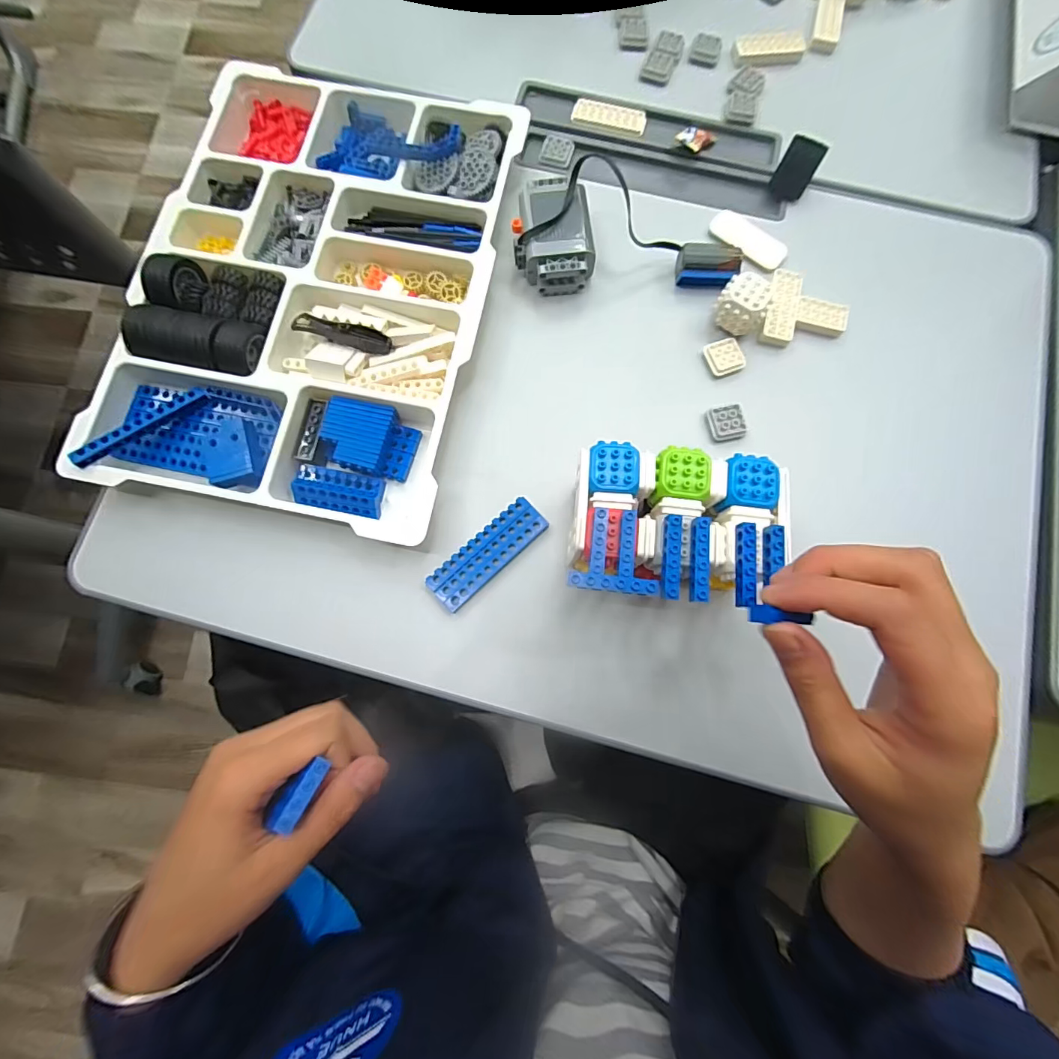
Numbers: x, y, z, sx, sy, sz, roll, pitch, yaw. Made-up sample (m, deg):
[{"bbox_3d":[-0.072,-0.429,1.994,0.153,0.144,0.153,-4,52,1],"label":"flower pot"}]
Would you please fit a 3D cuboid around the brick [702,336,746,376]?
[{"bbox_3d":[0.155,-0.138,0.363,0.028,0.007,0.028,-20,80,-3],"label":"brick"}]

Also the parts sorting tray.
[{"bbox_3d":[-0.165,-0.194,0.362,0.264,0.040,0.376,11,80,3],"label":"parts sorting tray"}]

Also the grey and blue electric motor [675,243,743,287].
[{"bbox_3d":[0.145,-0.212,0.369,0.048,0.017,0.030,10,80,2],"label":"grey and blue electric motor"}]

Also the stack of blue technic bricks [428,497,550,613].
[{"bbox_3d":[-0.031,0.018,0.336,0.095,0.007,0.031,-42,82,-7],"label":"stack of blue technic bricks"}]

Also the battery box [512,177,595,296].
[{"bbox_3d":[0.018,-0.239,0.374,0.061,0.033,0.085,-4,79,0],"label":"battery box"}]

